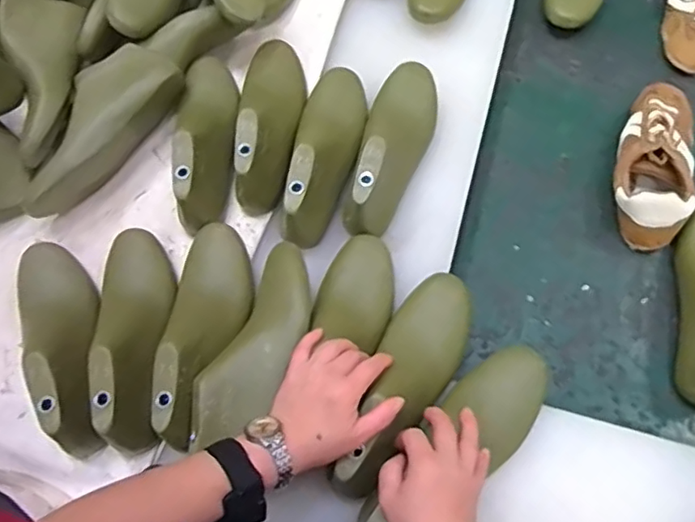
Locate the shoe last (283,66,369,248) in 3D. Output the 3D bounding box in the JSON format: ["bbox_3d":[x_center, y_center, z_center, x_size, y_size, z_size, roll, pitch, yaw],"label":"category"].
[{"bbox_3d":[-0.023,-0.135,0.698,0.070,0.079,0.246,6,68,8],"label":"shoe last"}]

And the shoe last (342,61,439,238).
[{"bbox_3d":[0.054,-0.143,0.699,0.077,0.082,0.251,13,69,10],"label":"shoe last"}]

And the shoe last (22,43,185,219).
[{"bbox_3d":[-0.313,-0.162,0.730,0.095,0.070,0.236,33,74,17],"label":"shoe last"}]

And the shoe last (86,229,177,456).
[{"bbox_3d":[-0.226,0.066,0.622,0.076,0.069,0.244,-11,67,0],"label":"shoe last"}]

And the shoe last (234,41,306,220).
[{"bbox_3d":[-0.094,-0.185,0.725,0.078,0.083,0.241,-2,67,4],"label":"shoe last"}]

